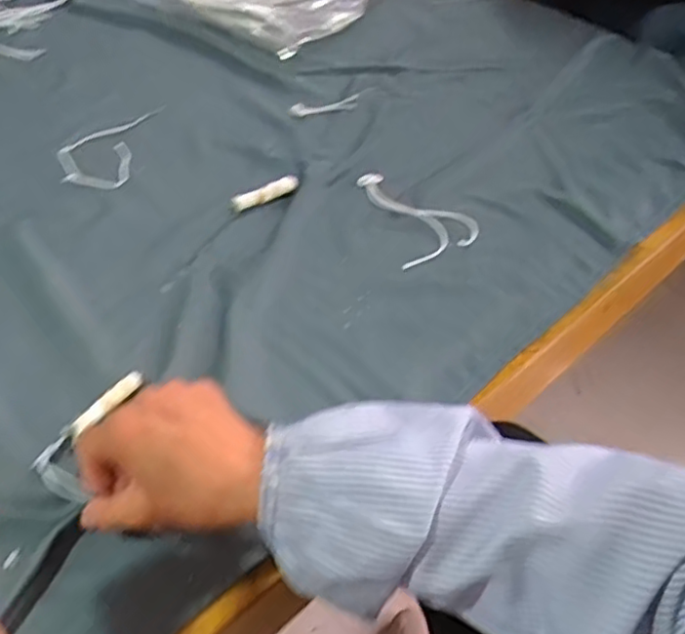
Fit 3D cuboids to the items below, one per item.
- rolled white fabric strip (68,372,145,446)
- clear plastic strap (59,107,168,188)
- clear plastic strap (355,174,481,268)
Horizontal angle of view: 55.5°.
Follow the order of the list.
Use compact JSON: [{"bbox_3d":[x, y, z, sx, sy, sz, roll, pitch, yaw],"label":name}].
[{"bbox_3d":[-0.172,0.063,0.474,0.013,0.007,0.064,32,59,25],"label":"rolled white fabric strip"},{"bbox_3d":[-0.261,-0.198,0.722,0.074,0.016,0.157,3,47,1],"label":"clear plastic strap"},{"bbox_3d":[0.082,-0.106,0.656,0.092,0.014,0.145,-10,48,-11],"label":"clear plastic strap"}]

